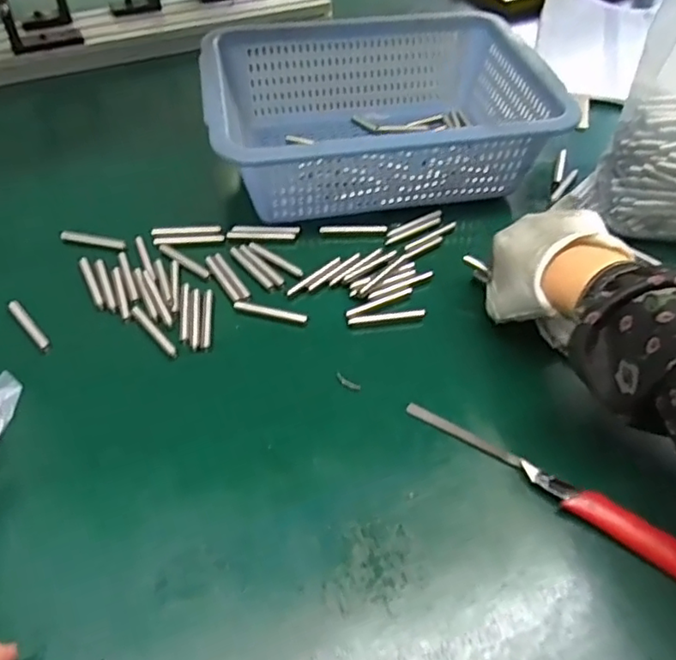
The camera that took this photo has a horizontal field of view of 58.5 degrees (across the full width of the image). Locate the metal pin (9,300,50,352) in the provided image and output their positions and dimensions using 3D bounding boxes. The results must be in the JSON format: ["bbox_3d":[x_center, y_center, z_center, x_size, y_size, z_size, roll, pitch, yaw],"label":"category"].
[{"bbox_3d":[-0.229,-0.005,0.445,0.009,0.004,0.061,-34,58,-28],"label":"metal pin"}]

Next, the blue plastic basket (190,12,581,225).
[{"bbox_3d":[0.031,-0.204,0.566,0.296,0.092,0.228,-4,49,-6],"label":"blue plastic basket"}]

